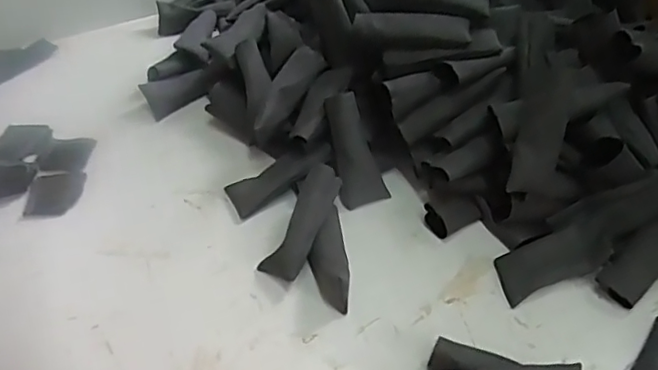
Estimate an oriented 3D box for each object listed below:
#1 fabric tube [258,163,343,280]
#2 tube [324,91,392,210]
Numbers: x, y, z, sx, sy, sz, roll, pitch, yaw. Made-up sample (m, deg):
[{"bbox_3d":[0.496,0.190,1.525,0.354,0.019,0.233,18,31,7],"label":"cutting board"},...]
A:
[{"bbox_3d":[-0.022,0.032,0.500,0.037,0.030,0.104,20,77,20],"label":"fabric tube"},{"bbox_3d":[0.023,-0.032,0.540,0.041,0.105,0.017,-17,7,-14],"label":"tube"}]

